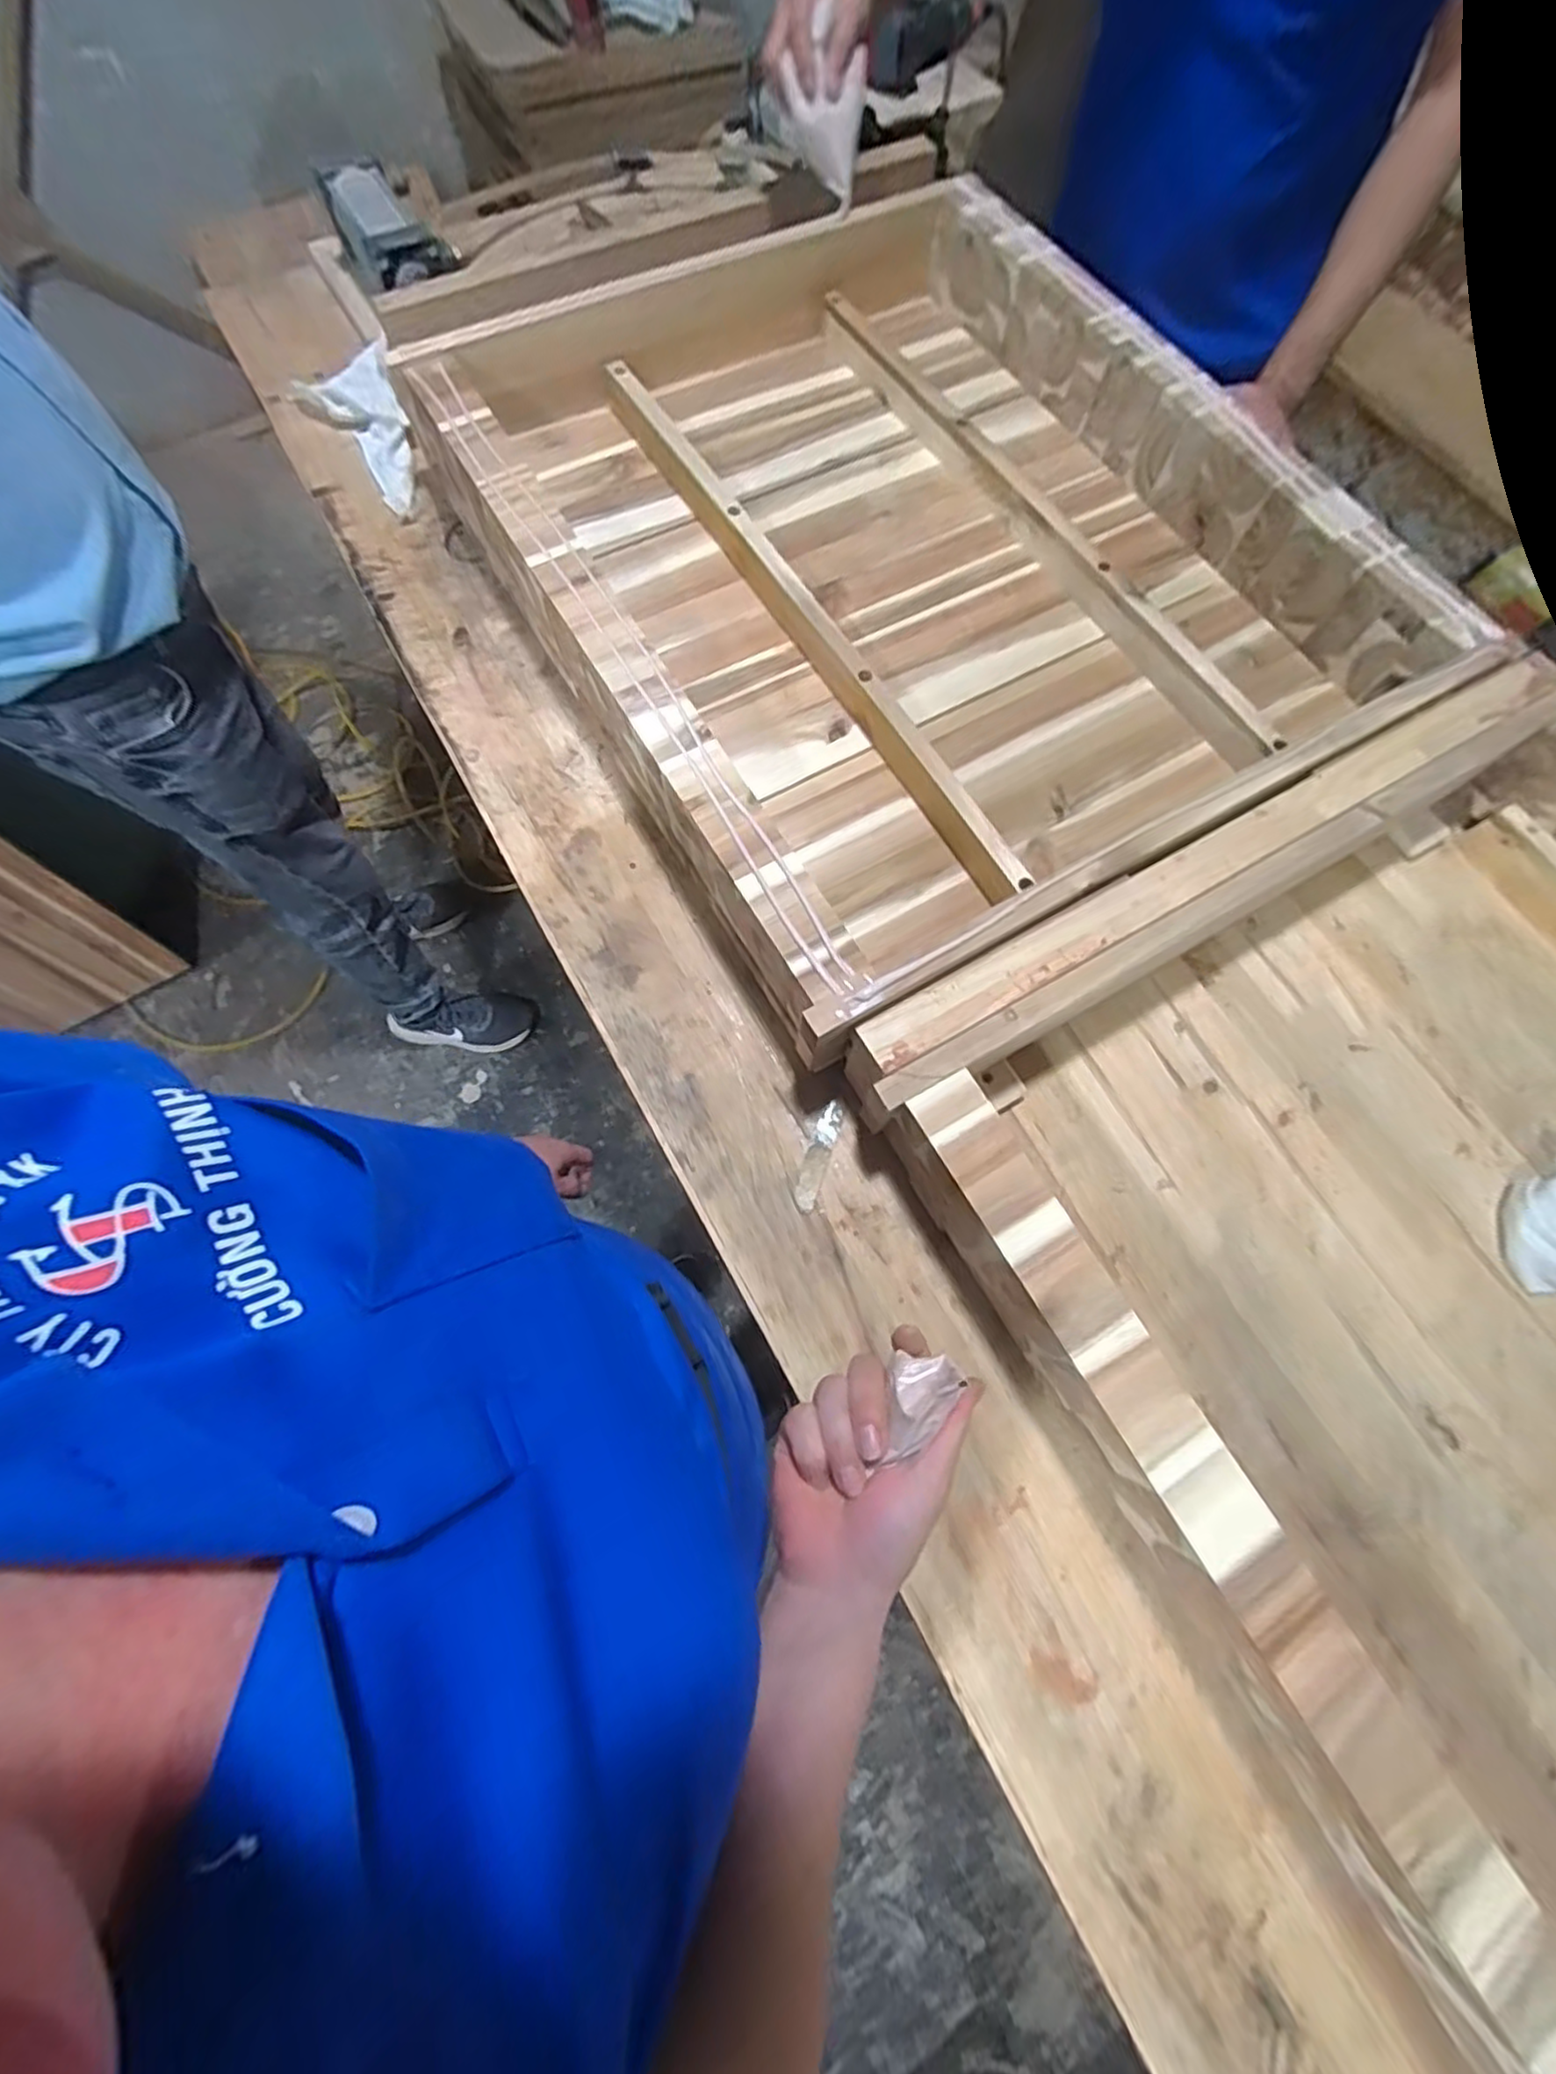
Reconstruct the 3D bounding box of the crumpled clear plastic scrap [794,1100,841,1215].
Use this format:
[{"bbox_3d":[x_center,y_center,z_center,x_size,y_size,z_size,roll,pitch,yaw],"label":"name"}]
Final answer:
[{"bbox_3d":[0.033,0.096,0.566,0.018,0.005,0.090,19,74,6],"label":"crumpled clear plastic scrap"}]

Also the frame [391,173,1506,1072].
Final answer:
[{"bbox_3d":[0.120,-0.484,0.693,0.687,0.114,0.826,-29,75,-9],"label":"frame"}]

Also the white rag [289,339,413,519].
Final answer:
[{"bbox_3d":[-0.464,-0.704,0.809,0.120,0.035,0.240,-32,75,-11],"label":"white rag"}]

